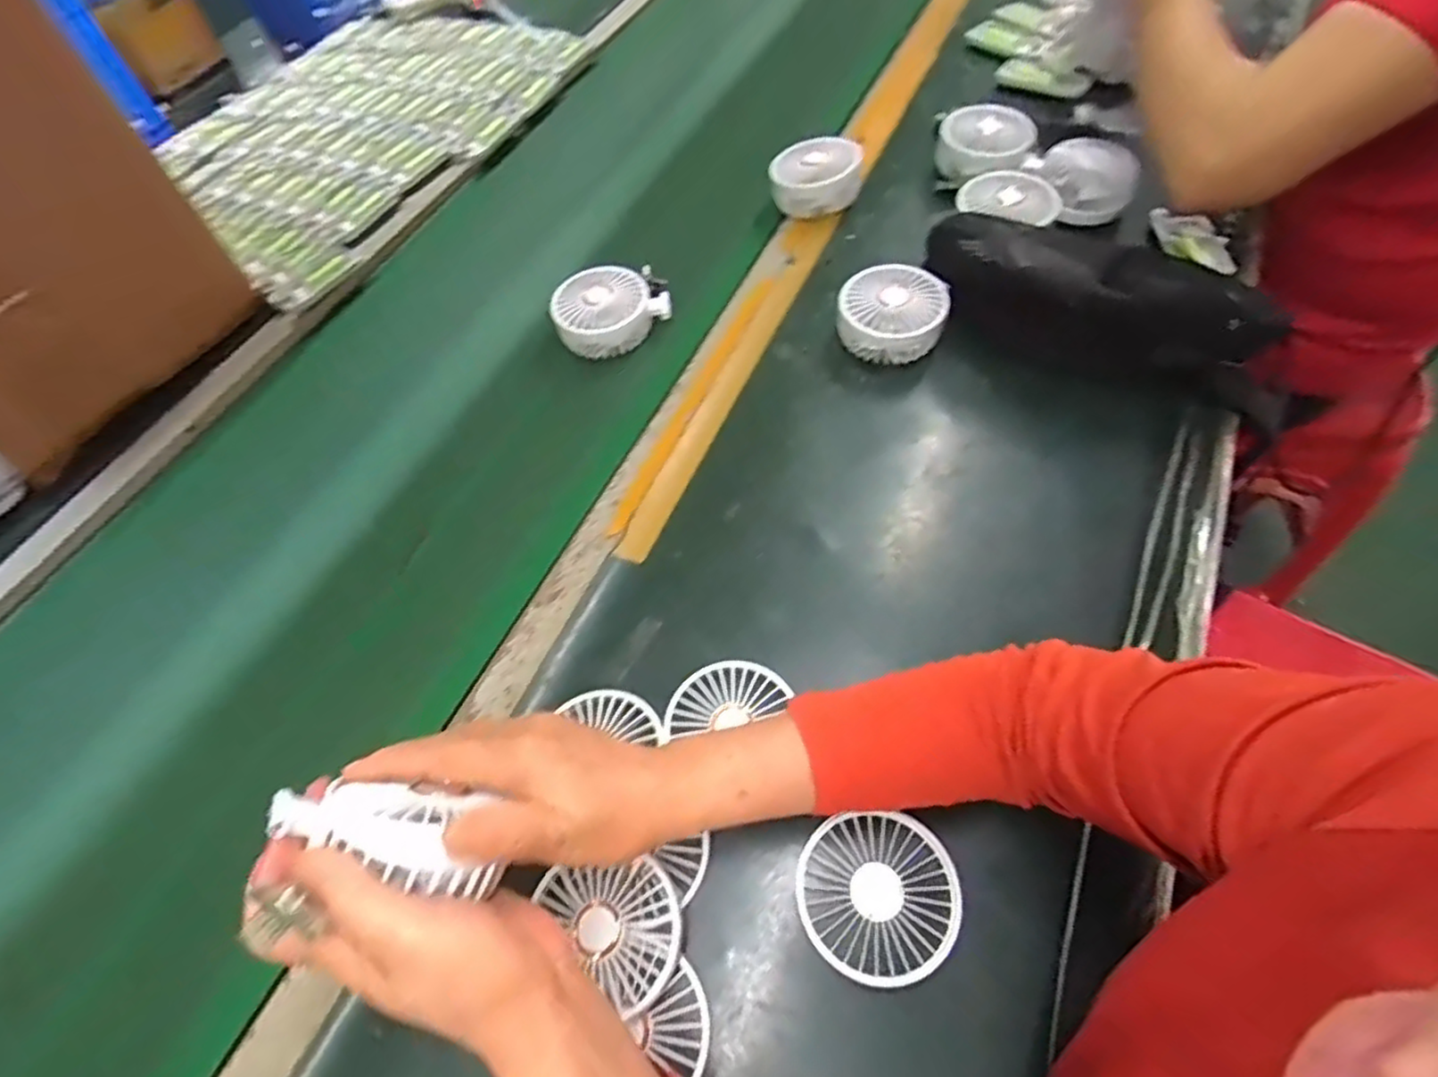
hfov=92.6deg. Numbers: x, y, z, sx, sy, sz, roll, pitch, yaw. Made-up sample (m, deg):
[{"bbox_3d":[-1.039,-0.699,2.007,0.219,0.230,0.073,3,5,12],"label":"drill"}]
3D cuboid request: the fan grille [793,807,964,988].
[{"bbox_3d":[0.090,0.203,0.391,0.089,0.010,0.083,-3,58,5],"label":"fan grille"}]

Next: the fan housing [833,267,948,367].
[{"bbox_3d":[0.147,-0.189,0.591,0.088,0.052,0.083,11,60,13],"label":"fan housing"}]

